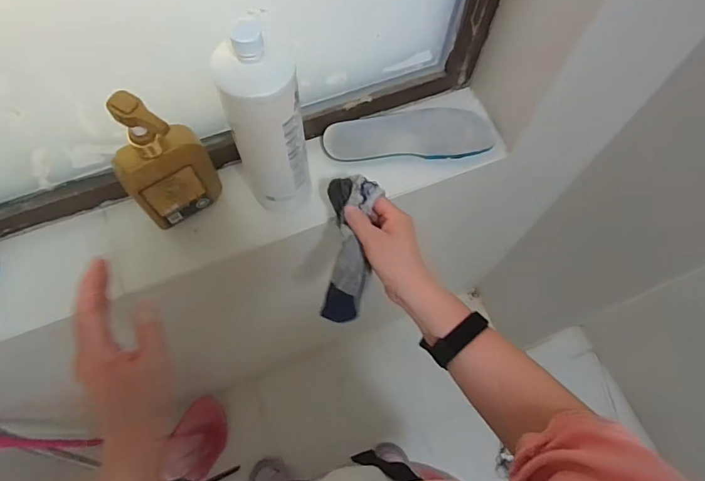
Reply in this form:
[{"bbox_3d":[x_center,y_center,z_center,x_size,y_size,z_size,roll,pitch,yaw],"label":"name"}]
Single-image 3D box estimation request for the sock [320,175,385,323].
[{"bbox_3d":[-0.003,0.010,0.539,0.059,0.033,0.169,5,87,1],"label":"sock"}]

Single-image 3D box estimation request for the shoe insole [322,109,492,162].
[{"bbox_3d":[0.079,-0.148,0.634,0.230,0.025,0.080,-1,67,-2],"label":"shoe insole"}]

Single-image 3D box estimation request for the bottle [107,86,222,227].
[{"bbox_3d":[-0.199,-0.077,0.479,0.098,0.179,0.052,-31,71,-13],"label":"bottle"}]

